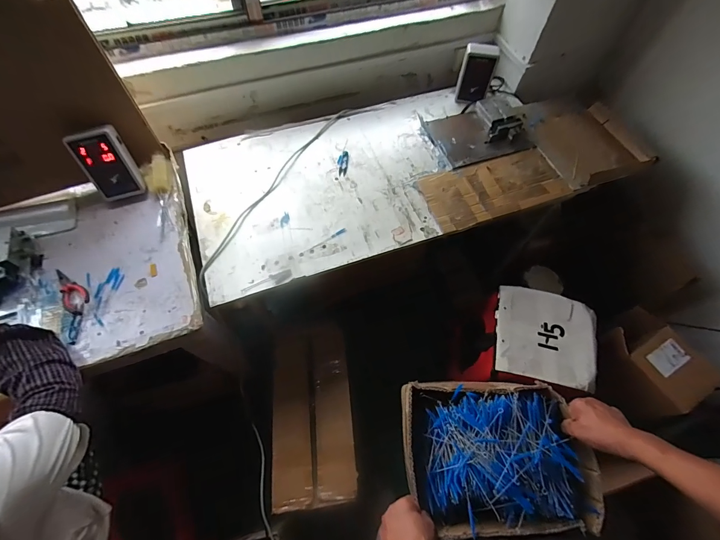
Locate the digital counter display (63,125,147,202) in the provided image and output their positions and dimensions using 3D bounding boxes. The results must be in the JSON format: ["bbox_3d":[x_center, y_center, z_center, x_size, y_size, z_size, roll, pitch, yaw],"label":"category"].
[{"bbox_3d":[-0.686,-0.287,0.918,0.123,0.194,0.059,-17,41,-14],"label":"digital counter display"}]

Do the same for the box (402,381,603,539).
[{"bbox_3d":[0.241,0.319,0.595,0.302,0.091,0.239,-3,63,-2],"label":"box"}]

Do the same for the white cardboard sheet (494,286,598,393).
[{"bbox_3d":[0.593,0.207,1.060,0.313,0.023,0.291,10,64,5],"label":"white cardboard sheet"}]

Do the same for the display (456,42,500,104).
[{"bbox_3d":[0.403,-0.676,1.157,0.110,0.175,0.040,17,64,8],"label":"display"}]

